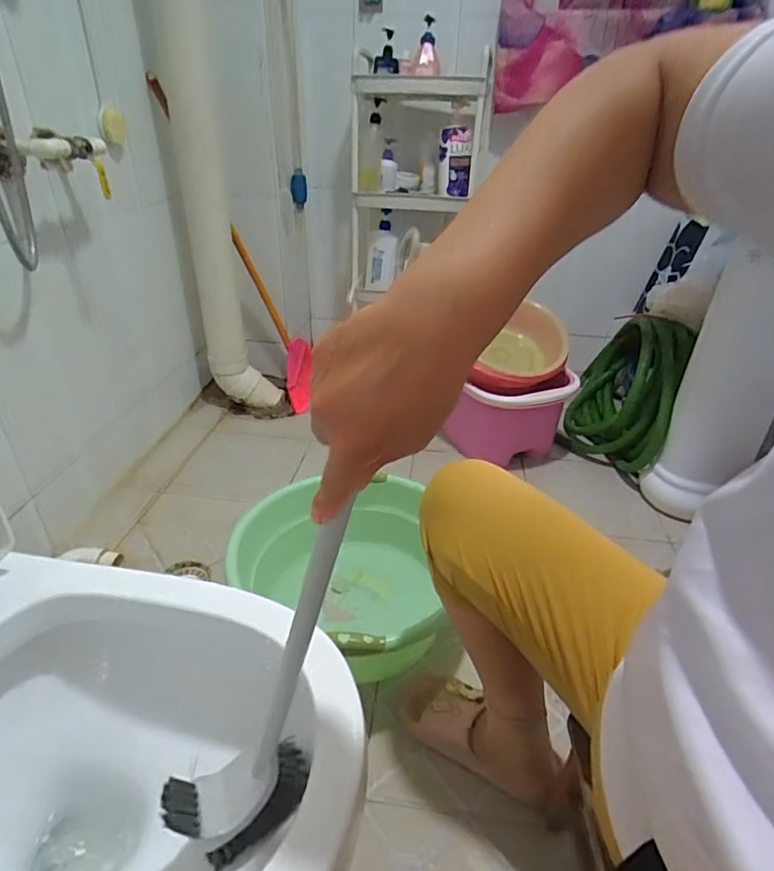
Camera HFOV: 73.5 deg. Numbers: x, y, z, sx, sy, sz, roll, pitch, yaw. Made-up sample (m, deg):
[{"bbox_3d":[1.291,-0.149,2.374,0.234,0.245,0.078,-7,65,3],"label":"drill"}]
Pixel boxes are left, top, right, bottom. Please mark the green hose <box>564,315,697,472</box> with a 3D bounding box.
[{"bbox_3d":[0.643,-0.136,1.416,0.238,0.325,0.479,15,34,19],"label":"green hose"}]

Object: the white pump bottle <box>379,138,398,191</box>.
[{"bbox_3d":[0.006,-0.766,1.465,0.048,0.123,0.036,3,32,2],"label":"white pump bottle"}]

